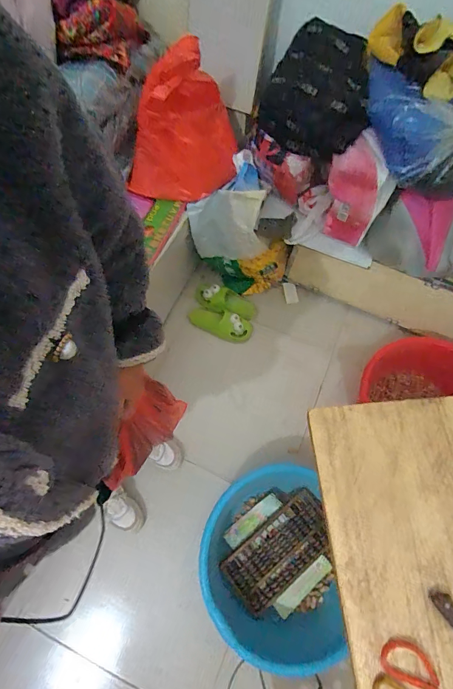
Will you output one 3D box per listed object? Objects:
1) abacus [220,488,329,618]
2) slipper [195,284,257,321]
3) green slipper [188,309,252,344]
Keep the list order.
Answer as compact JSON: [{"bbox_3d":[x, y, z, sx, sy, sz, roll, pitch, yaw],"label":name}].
[{"bbox_3d":[0.170,0.632,1.044,0.351,0.041,0.181,-36,73,-16],"label":"abacus"},{"bbox_3d":[0.004,-0.180,1.388,0.256,0.067,0.108,17,67,5],"label":"slipper"},{"bbox_3d":[-0.025,-0.085,1.383,0.267,0.067,0.093,18,67,5],"label":"green slipper"}]

